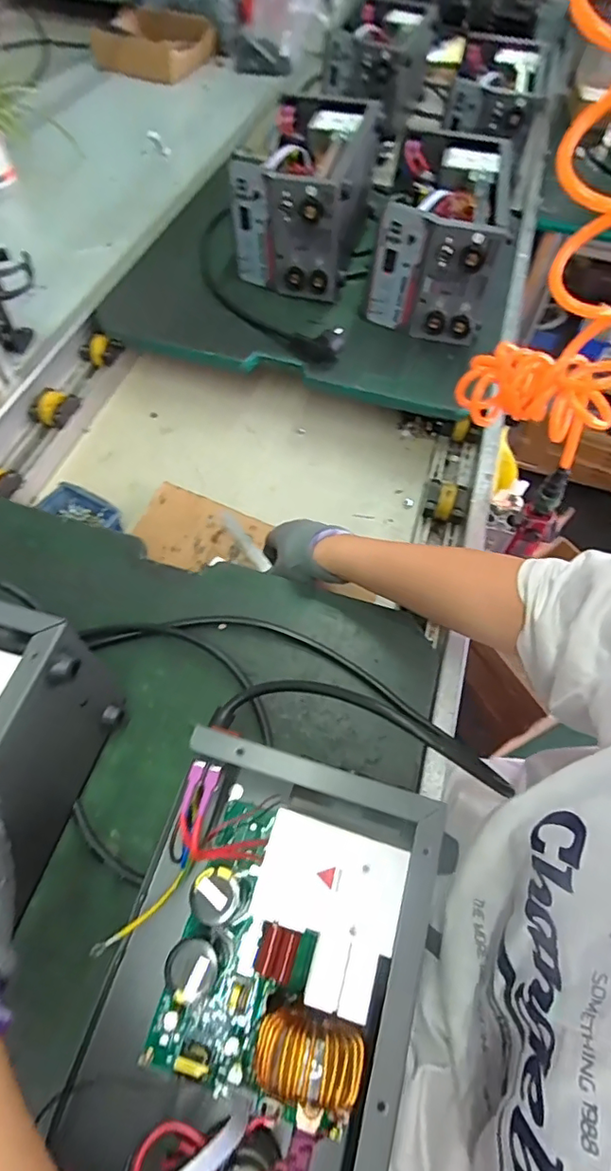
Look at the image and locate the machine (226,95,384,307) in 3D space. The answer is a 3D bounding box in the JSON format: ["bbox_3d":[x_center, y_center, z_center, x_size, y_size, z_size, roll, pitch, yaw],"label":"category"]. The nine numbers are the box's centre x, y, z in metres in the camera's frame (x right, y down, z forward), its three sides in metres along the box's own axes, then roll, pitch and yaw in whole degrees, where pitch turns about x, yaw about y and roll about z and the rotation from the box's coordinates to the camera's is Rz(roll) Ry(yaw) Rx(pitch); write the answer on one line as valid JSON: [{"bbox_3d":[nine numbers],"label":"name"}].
[{"bbox_3d":[0.005,-0.615,0.830,0.163,0.158,0.308,13,60,5],"label":"machine"}]

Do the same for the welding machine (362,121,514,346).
[{"bbox_3d":[0.201,-0.521,0.793,0.172,0.153,0.281,13,60,5],"label":"welding machine"}]

